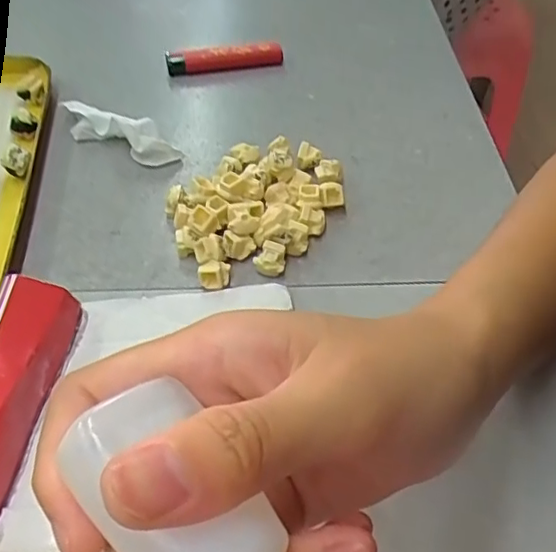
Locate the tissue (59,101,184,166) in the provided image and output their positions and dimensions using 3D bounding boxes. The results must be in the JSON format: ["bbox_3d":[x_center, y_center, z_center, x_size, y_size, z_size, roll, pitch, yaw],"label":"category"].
[{"bbox_3d":[-0.092,-0.087,0.347,0.078,0.023,0.025,22,54,15],"label":"tissue"}]

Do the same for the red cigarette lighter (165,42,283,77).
[{"bbox_3d":[-0.036,-0.148,0.408,0.078,0.016,0.016,-6,52,-7],"label":"red cigarette lighter"}]

